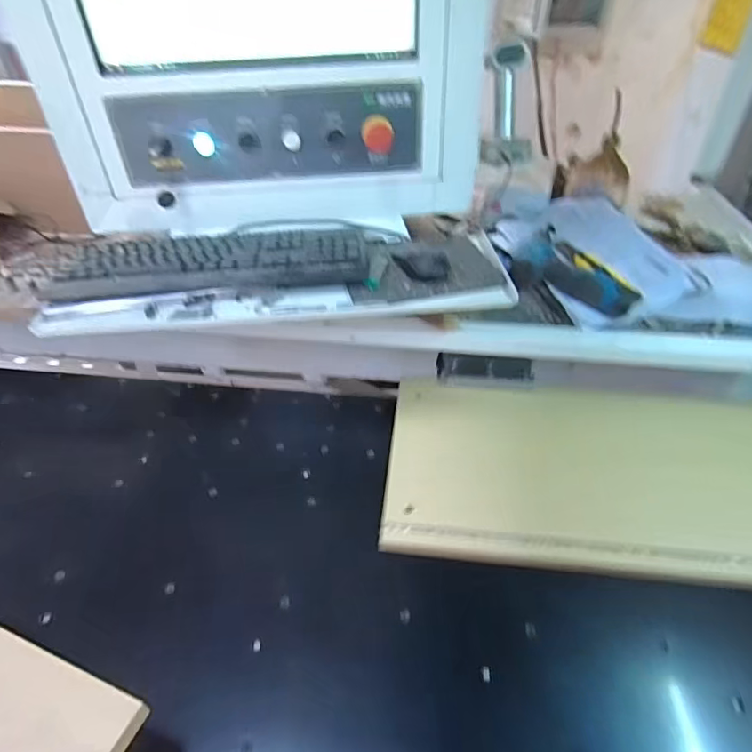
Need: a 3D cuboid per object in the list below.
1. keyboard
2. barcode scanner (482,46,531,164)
[{"bbox_3d":[-0.245,-0.170,0.741,0.457,0.026,0.151,-6,40,-6],"label":"keyboard"},{"bbox_3d":[0.217,-0.443,0.819,0.097,0.160,0.086,8,41,11],"label":"barcode scanner"}]

